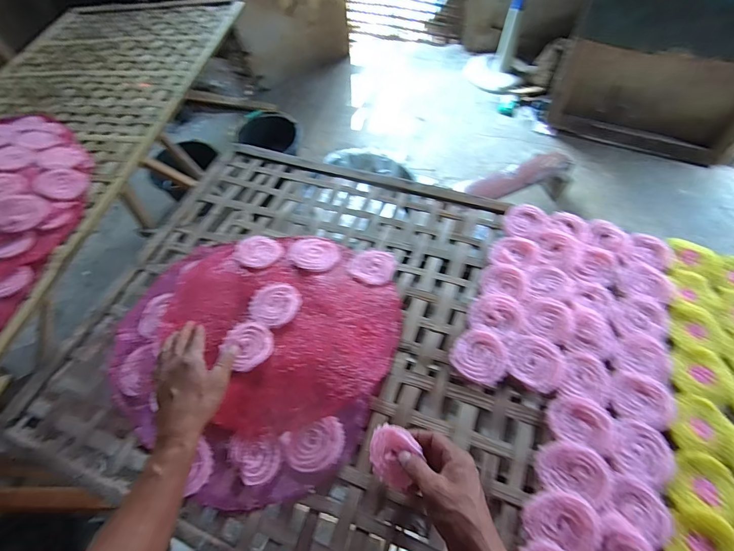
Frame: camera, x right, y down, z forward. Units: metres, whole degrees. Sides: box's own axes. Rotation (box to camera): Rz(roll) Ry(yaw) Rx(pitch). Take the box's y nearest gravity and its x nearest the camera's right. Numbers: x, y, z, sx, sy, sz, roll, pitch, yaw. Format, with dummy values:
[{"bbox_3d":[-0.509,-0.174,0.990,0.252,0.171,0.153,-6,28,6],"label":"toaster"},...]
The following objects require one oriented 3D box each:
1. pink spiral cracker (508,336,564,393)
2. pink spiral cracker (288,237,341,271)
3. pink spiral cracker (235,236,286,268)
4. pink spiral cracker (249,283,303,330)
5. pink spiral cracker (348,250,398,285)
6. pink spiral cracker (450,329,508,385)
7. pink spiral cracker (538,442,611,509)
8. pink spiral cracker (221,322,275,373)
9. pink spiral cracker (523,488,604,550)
[{"bbox_3d":[0.234,0.118,0.529,0.073,0.005,0.070,-1,56,1],"label":"pink spiral cracker"},{"bbox_3d":[-0.091,-0.038,0.666,0.087,0.012,0.075,11,57,10],"label":"pink spiral cracker"},{"bbox_3d":[-0.189,-0.042,0.669,0.080,0.005,0.067,24,60,17],"label":"pink spiral cracker"},{"bbox_3d":[-0.142,0.044,0.597,0.076,0.004,0.073,-1,56,1],"label":"pink spiral cracker"},{"bbox_3d":[0.010,-0.015,0.644,0.076,0.007,0.072,-1,56,1],"label":"pink spiral cracker"},{"bbox_3d":[0.158,0.113,0.541,0.073,0.012,0.071,-1,56,1],"label":"pink spiral cracker"},{"bbox_3d":[0.248,0.234,0.462,0.077,0.020,0.058,18,59,13],"label":"pink spiral cracker"},{"bbox_3d":[-0.171,0.098,0.556,0.065,0.006,0.069,-1,56,1],"label":"pink spiral cracker"},{"bbox_3d":[0.224,0.279,0.438,0.075,0.025,0.060,23,60,16],"label":"pink spiral cracker"}]

